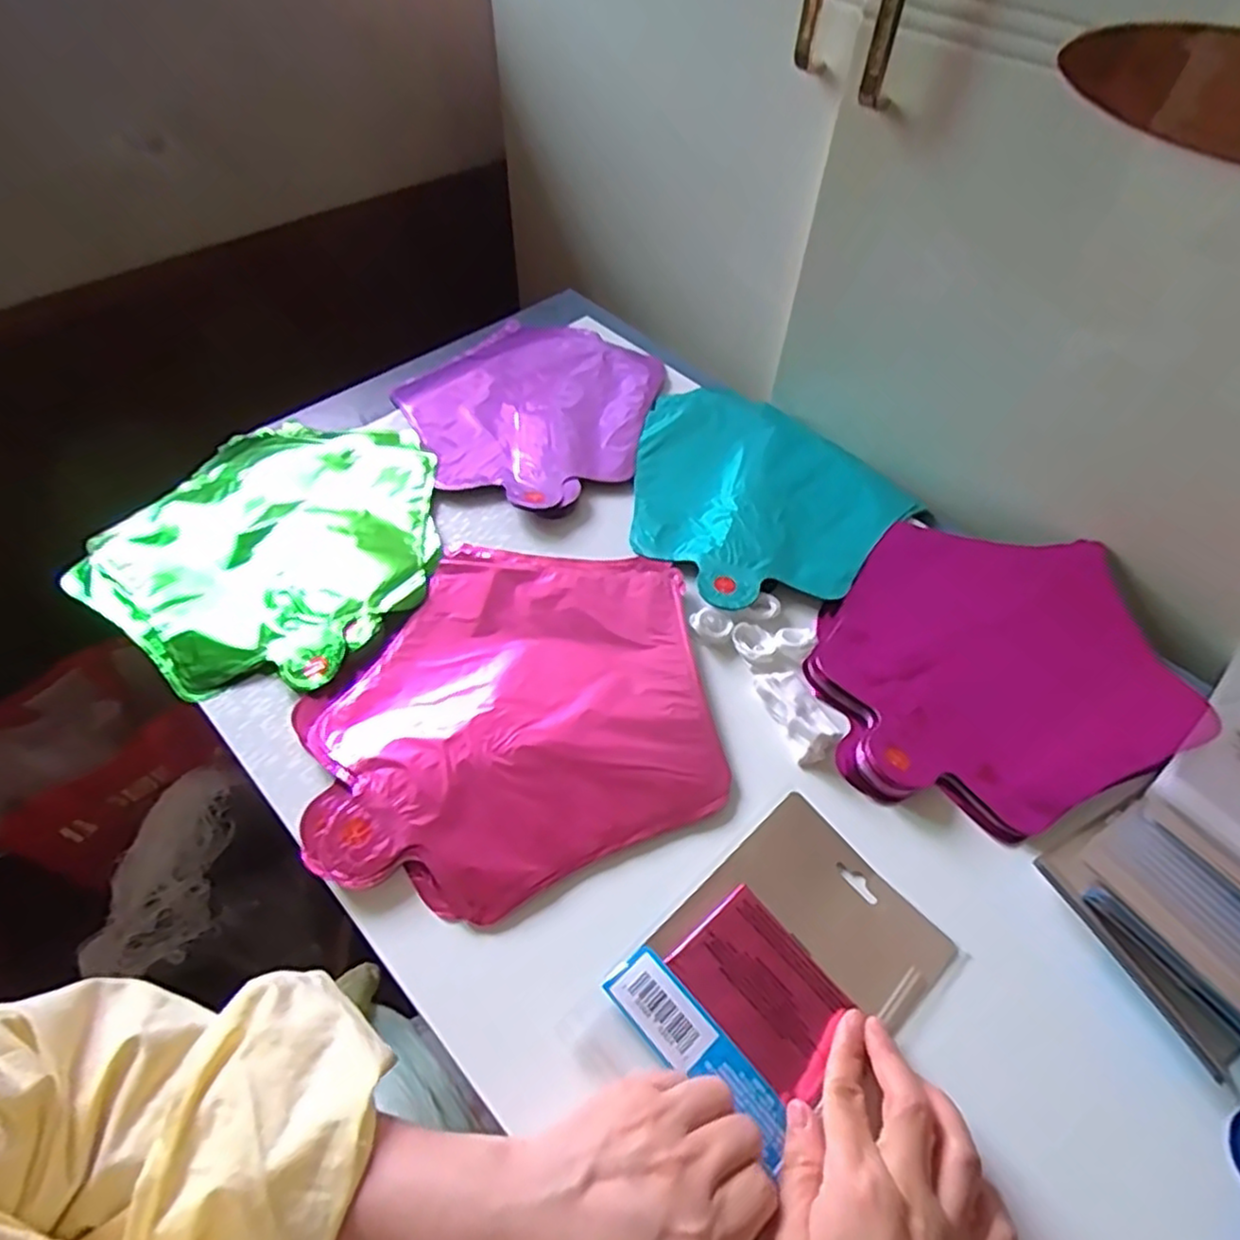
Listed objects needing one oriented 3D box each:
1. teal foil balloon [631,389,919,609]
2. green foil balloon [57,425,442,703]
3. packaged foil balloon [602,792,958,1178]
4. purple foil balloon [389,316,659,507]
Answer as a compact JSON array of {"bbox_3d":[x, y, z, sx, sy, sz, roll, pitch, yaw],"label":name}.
[{"bbox_3d":[0.101,-0.109,0.559,0.214,0.010,0.226,2,54,-3],"label":"teal foil balloon"},{"bbox_3d":[-0.246,-0.059,0.517,0.233,0.036,0.246,20,56,12],"label":"green foil balloon"},{"bbox_3d":[0.086,0.177,0.361,0.150,0.012,0.111,-35,64,-27],"label":"packaged foil balloon"},{"bbox_3d":[-0.077,-0.190,0.623,0.229,0.027,0.234,31,59,19],"label":"purple foil balloon"}]

